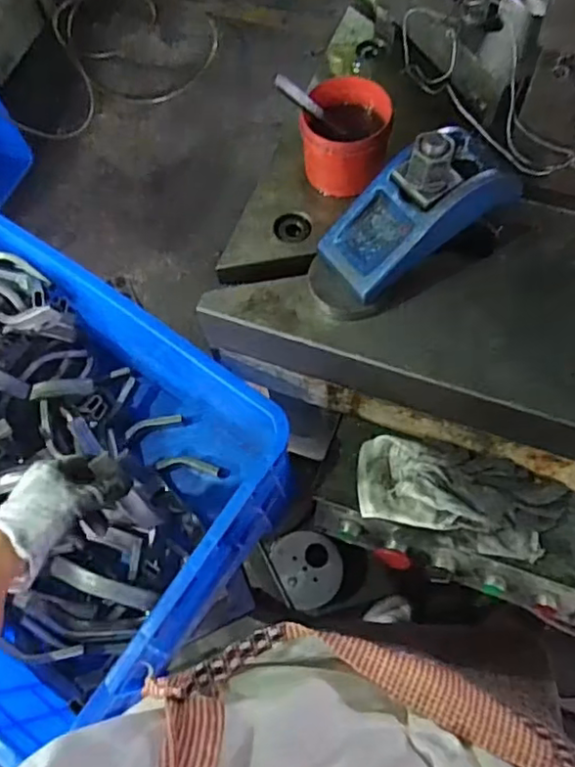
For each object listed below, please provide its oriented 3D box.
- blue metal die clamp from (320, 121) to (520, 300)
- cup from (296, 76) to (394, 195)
[{"bbox_3d":[0.106,-0.140,0.492,0.156,0.113,0.080,-35,69,-11],"label":"blue metal die clamp"},{"bbox_3d":[0.051,-0.215,0.549,0.078,0.056,0.093,8,67,7],"label":"cup"}]

